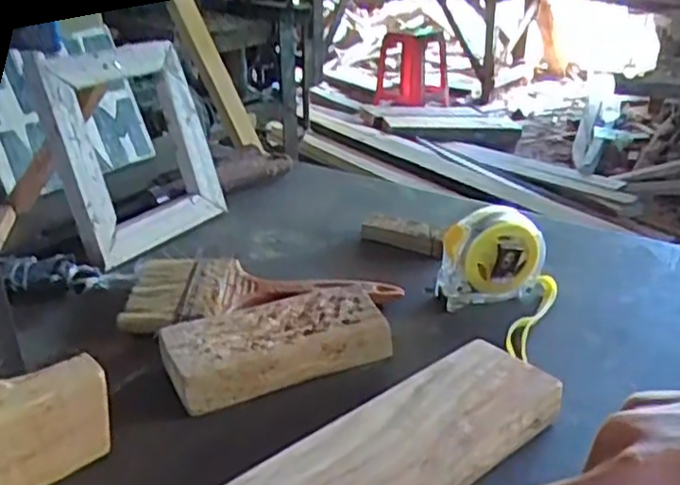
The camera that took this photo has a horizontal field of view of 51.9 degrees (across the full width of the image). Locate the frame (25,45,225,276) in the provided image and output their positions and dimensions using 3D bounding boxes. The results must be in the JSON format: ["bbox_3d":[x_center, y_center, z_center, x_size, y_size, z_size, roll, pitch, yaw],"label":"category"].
[{"bbox_3d":[-0.166,-0.079,0.570,0.018,0.161,0.139,-4,17,36],"label":"frame"}]

